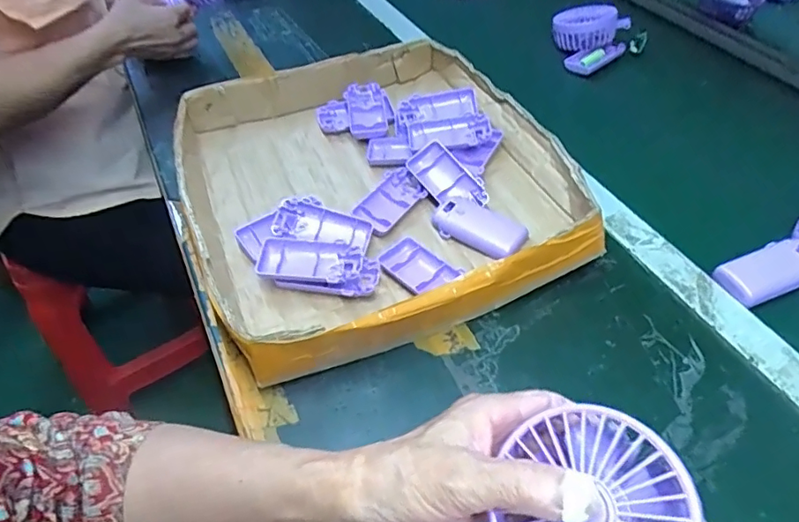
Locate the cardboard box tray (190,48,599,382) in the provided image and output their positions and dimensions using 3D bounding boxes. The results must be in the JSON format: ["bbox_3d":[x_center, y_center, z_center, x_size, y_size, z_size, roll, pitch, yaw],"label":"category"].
[{"bbox_3d":[-0.031,-0.100,0.584,0.369,0.065,0.413,-19,50,-15],"label":"cardboard box tray"}]

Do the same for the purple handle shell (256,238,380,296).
[{"bbox_3d":[-0.078,0.004,0.510,0.113,0.014,0.050,8,49,9],"label":"purple handle shell"}]

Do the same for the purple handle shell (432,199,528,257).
[{"bbox_3d":[0.079,-0.033,0.542,0.092,0.027,0.036,25,53,22],"label":"purple handle shell"}]

